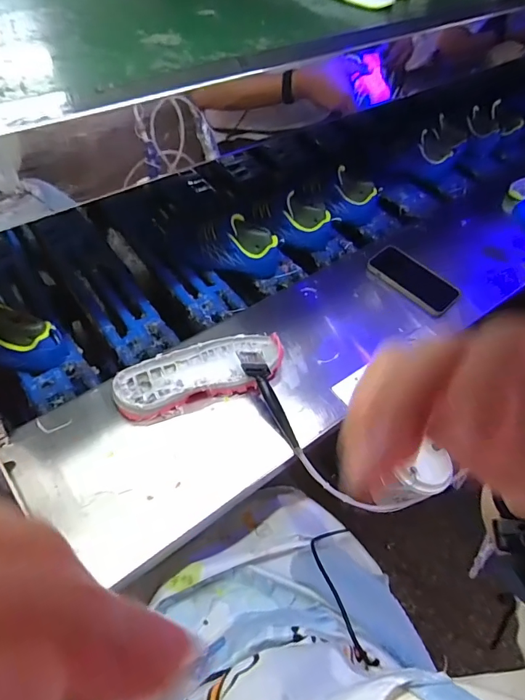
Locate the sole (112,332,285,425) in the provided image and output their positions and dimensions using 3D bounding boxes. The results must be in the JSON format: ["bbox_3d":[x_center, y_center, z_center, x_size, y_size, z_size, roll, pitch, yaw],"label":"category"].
[{"bbox_3d":[-0.086,0.034,0.610,0.235,0.045,0.087,-14,56,-16],"label":"sole"}]

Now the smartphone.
[{"bbox_3d":[0.268,-0.127,0.757,0.083,0.017,0.161,-35,64,-22],"label":"smartphone"}]

